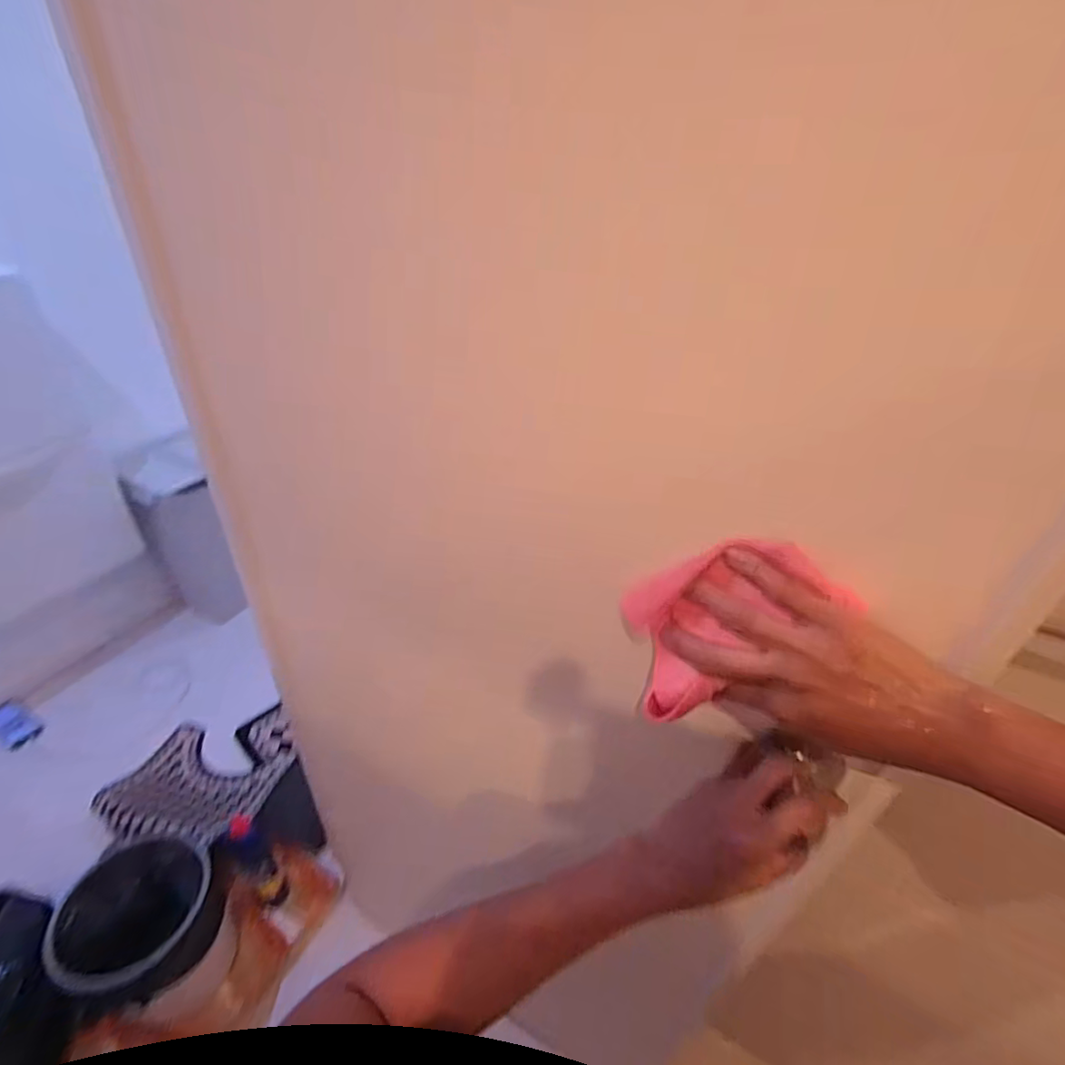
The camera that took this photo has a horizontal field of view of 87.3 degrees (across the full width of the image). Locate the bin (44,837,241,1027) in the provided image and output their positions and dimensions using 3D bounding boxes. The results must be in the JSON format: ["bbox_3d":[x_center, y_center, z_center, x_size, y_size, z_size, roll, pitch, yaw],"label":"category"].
[{"bbox_3d":[-0.724,0.788,1.079,0.245,0.298,0.243,27,41,27],"label":"bin"}]

